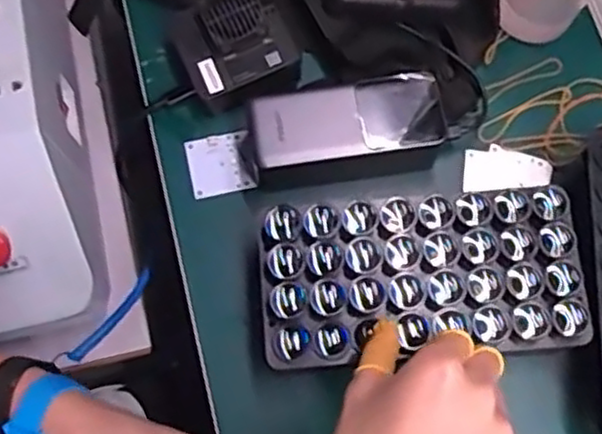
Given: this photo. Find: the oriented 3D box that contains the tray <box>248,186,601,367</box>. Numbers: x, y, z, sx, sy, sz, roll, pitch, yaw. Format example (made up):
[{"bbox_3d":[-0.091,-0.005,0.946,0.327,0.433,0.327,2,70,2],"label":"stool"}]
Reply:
[{"bbox_3d":[0.071,0.036,0.431,0.189,0.021,0.097,-5,73,0],"label":"tray"}]

